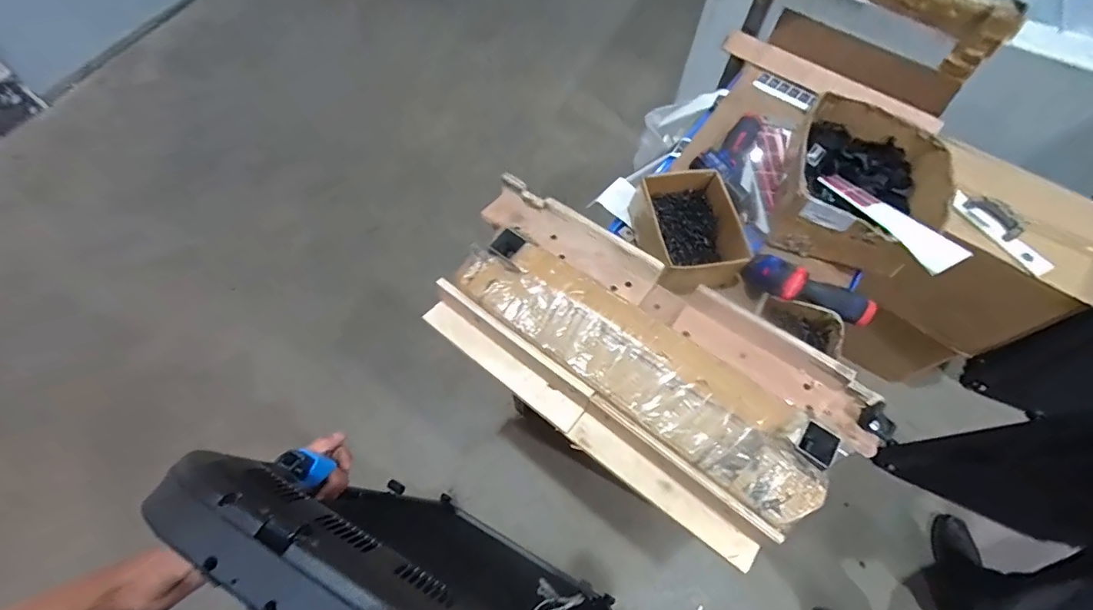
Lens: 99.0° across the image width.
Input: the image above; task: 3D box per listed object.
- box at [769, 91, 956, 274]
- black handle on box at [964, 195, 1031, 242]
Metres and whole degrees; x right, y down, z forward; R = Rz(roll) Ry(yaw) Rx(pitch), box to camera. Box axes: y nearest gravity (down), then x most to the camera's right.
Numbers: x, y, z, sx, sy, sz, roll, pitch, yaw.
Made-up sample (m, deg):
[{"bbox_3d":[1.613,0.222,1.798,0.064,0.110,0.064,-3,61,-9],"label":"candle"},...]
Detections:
[{"bbox_3d":[0.594,-0.222,0.894,0.267,0.149,0.307,25,67,10],"label":"box"},{"bbox_3d":[0.967,-0.193,0.999,0.064,0.017,0.112,-29,69,-14],"label":"black handle on box"}]

